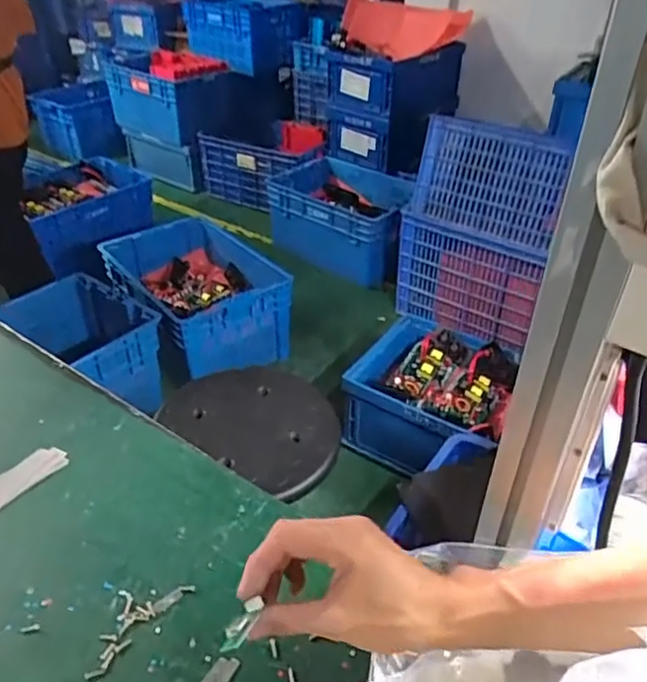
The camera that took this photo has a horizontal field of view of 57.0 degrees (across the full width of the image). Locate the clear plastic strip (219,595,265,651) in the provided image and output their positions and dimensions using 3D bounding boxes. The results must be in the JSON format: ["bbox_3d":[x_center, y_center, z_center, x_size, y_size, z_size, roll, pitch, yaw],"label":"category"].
[{"bbox_3d":[-0.051,0.177,0.373,0.012,0.010,0.043,14,13,14],"label":"clear plastic strip"}]

